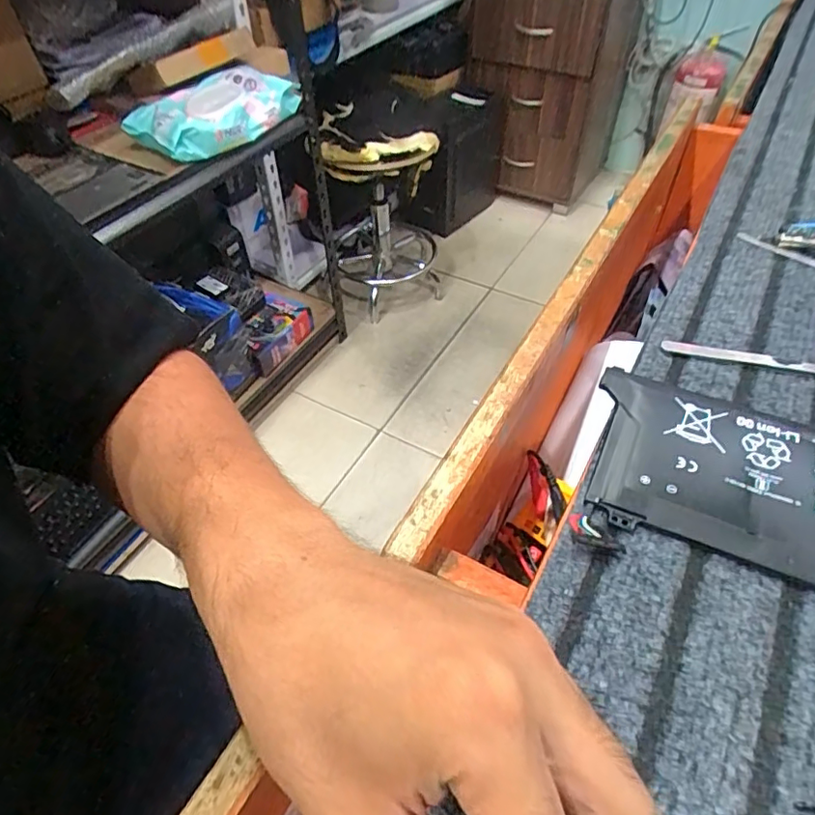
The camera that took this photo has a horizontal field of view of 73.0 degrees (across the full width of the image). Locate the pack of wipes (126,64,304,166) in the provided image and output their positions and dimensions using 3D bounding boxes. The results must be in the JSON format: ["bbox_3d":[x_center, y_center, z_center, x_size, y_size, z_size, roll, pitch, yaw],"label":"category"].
[{"bbox_3d":[-0.299,-0.490,0.910,0.161,0.065,0.279,32,57,26],"label":"pack of wipes"}]

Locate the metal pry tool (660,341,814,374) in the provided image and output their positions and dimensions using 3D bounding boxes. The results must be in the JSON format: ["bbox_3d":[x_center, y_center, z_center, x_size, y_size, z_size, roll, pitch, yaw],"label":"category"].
[{"bbox_3d":[0.214,-0.025,0.309,0.132,0.004,0.012,11,50,13],"label":"metal pry tool"}]

